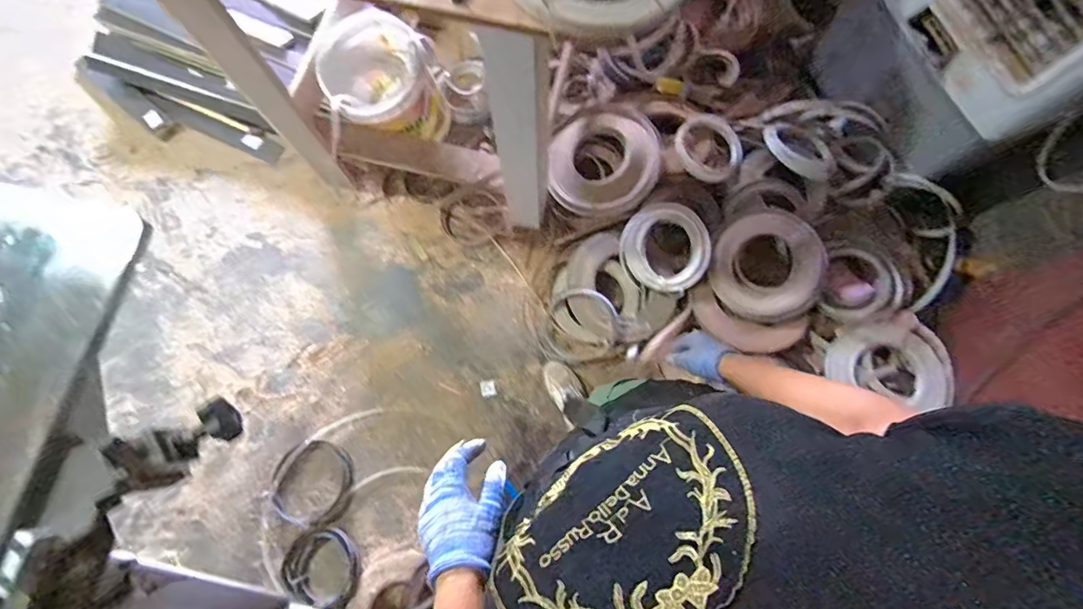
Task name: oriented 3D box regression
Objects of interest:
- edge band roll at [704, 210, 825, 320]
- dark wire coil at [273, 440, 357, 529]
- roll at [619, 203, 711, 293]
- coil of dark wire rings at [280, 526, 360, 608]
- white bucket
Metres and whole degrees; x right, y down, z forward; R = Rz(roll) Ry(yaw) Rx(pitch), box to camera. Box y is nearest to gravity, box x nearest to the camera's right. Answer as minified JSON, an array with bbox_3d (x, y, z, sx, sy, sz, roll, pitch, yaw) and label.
[{"bbox_3d":[0.646,-0.104,1.392,0.305,0.046,0.308,1,95,6],"label":"edge band roll"},{"bbox_3d":[-0.651,0.509,1.377,0.231,0.024,0.231,0,74,-1],"label":"dark wire coil"},{"bbox_3d":[0.357,-0.161,1.396,0.247,0.022,0.247,0,94,5],"label":"roll"},{"bbox_3d":[-0.607,0.719,1.333,0.209,0.020,0.193,6,74,1],"label":"coil of dark wire rings"},{"bbox_3d":[-0.448,-0.619,1.413,0.299,0.254,0.317,0,74,-1],"label":"white bucket"}]

